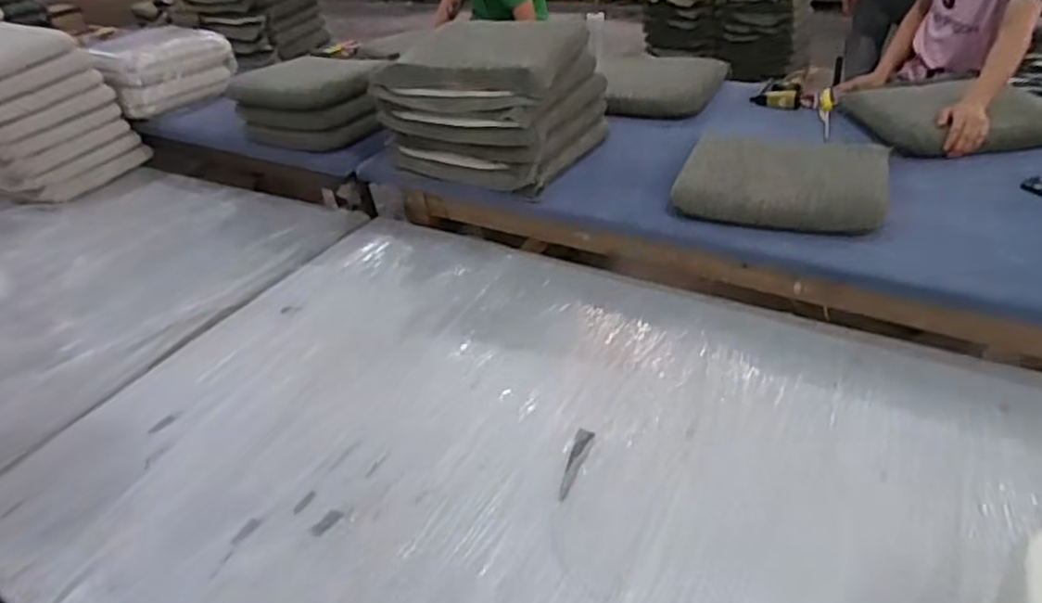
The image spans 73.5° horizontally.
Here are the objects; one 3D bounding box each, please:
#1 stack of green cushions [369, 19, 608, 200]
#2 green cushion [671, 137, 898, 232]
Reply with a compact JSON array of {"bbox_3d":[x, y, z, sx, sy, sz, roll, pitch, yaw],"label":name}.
[{"bbox_3d":[-0.080,-0.515,1.822,0.479,0.310,0.373,8,37,23],"label":"stack of green cushions"},{"bbox_3d":[0.591,-0.285,1.595,0.467,0.098,0.341,4,35,18],"label":"green cushion"}]

